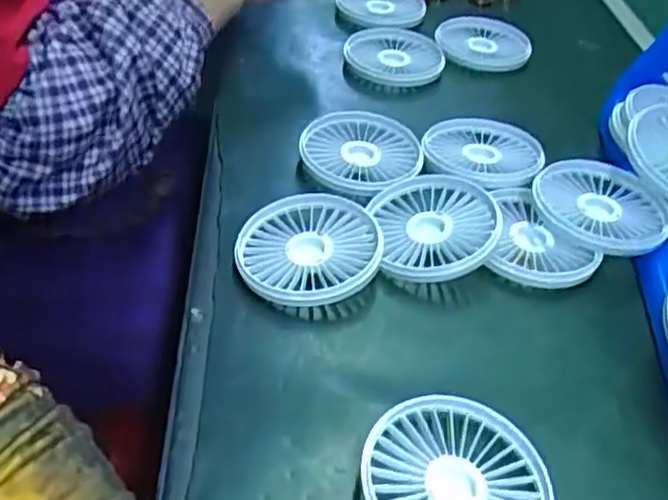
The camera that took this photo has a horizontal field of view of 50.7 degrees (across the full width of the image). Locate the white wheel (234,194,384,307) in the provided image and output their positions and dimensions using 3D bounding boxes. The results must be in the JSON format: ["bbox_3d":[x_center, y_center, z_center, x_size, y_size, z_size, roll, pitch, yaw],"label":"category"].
[{"bbox_3d":[-0.016,0.000,0.441,0.086,0.023,0.087,4,42,-4],"label":"white wheel"}]

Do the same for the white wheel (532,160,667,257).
[{"bbox_3d":[0.181,-0.030,0.482,0.086,0.015,0.090,1,40,-1],"label":"white wheel"}]

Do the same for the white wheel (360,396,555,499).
[{"bbox_3d":[0.057,0.110,0.325,0.085,0.019,0.087,4,42,-4],"label":"white wheel"}]

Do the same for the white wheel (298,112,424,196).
[{"bbox_3d":[0.022,-0.072,0.530,0.089,0.016,0.096,4,42,-4],"label":"white wheel"}]

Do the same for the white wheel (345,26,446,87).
[{"bbox_3d":[0.057,-0.181,0.661,0.091,0.020,0.086,3,42,-2],"label":"white wheel"}]

